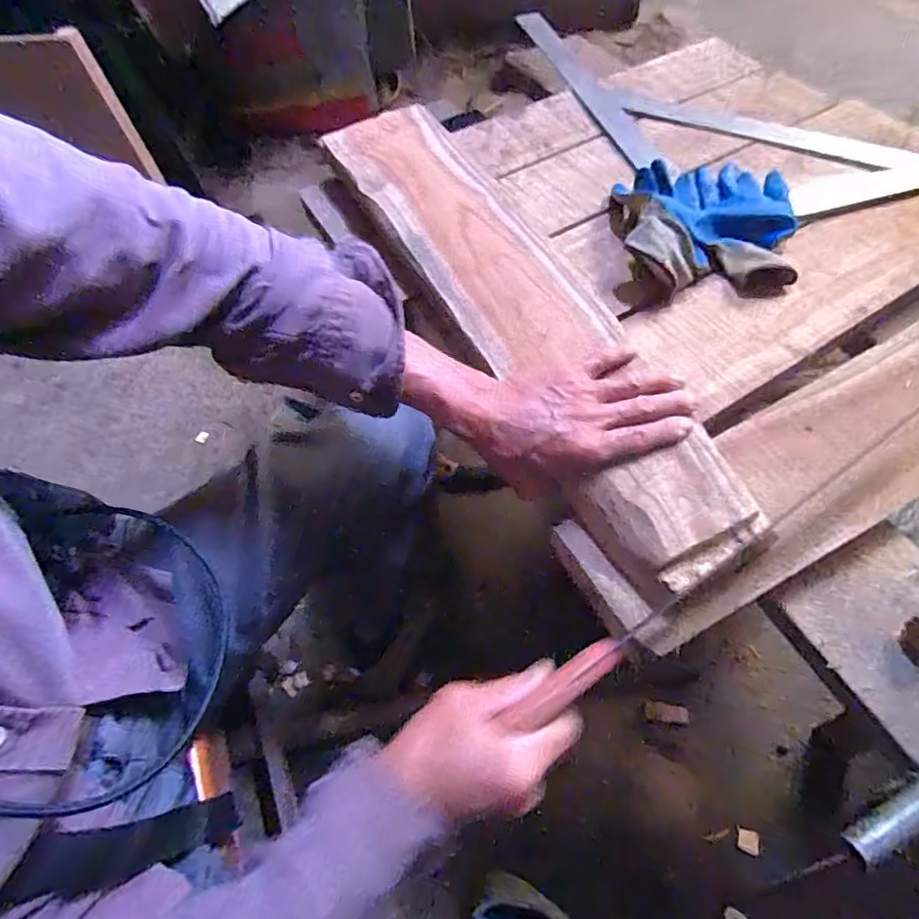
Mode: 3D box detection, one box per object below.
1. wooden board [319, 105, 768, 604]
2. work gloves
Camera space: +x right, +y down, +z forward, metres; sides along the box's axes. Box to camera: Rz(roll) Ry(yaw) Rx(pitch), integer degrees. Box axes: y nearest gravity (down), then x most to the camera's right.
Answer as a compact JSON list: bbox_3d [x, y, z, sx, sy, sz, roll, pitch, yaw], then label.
[{"bbox_3d":[0.037,-0.168,0.536,0.123,0.042,0.632,-24,63,-11],"label":"wooden board"},{"bbox_3d":[0.257,-0.254,0.576,0.176,0.051,0.203,2,59,4],"label":"work gloves"}]

